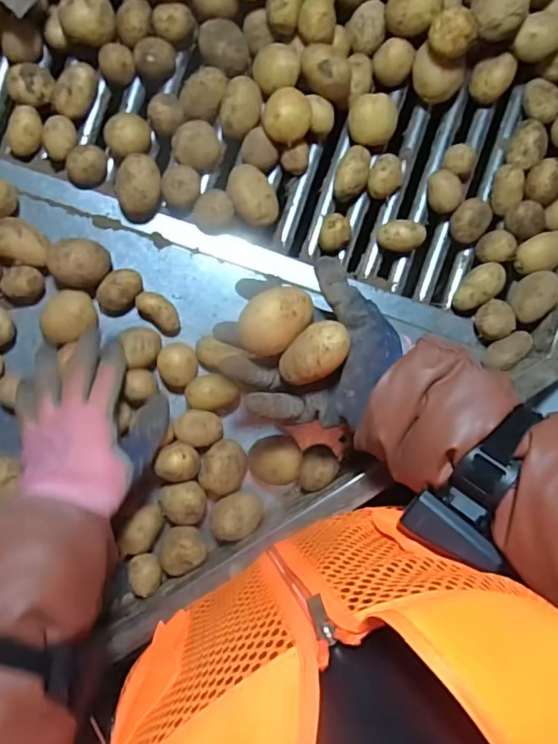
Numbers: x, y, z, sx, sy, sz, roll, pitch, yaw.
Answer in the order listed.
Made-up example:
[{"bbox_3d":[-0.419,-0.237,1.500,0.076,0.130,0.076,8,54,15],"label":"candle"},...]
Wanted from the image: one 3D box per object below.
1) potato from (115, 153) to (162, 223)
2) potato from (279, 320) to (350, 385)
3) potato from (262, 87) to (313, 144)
[{"bbox_3d":[-0.132,-0.174,0.497,0.042,0.046,0.047,-14,85,-8],"label":"potato"},{"bbox_3d":[0.027,-0.014,0.392,0.048,0.032,0.036,-44,90,-9],"label":"potato"},{"bbox_3d":[0.006,-0.236,0.488,0.043,0.039,0.043,1,83,-7],"label":"potato"}]

